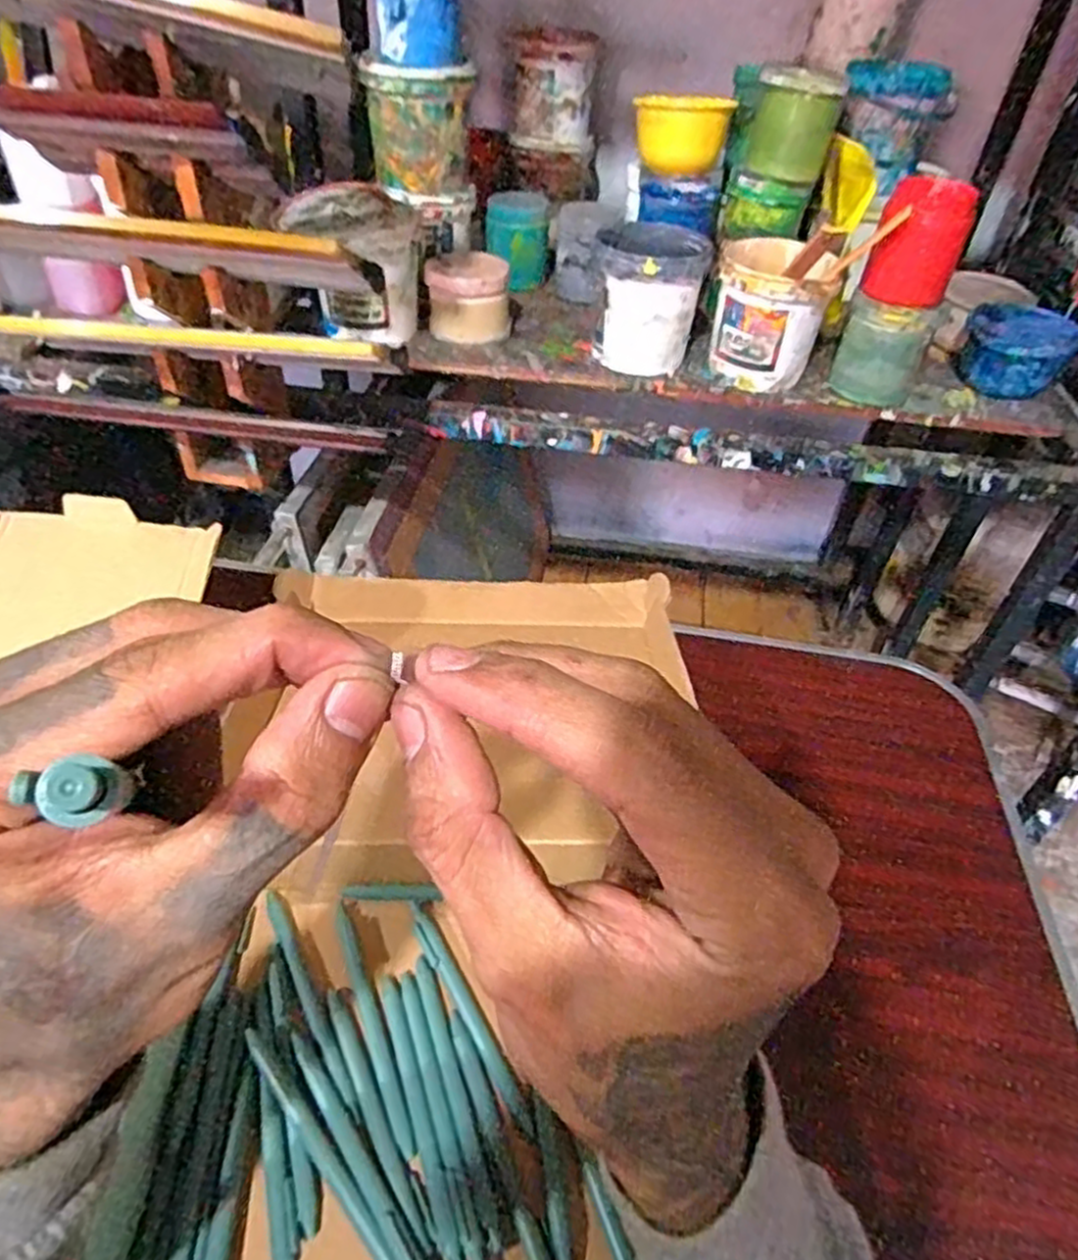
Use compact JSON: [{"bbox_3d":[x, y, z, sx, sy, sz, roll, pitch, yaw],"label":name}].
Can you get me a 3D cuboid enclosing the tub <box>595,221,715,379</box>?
[{"bbox_3d":[0.122,-0.368,0.850,0.105,0.123,0.112,2,44,-2],"label":"tub"}]

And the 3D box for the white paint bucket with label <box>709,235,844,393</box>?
[{"bbox_3d":[0.251,-0.348,0.840,0.114,0.119,0.120,15,45,10],"label":"white paint bucket with label"}]

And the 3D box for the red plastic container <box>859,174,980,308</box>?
[{"bbox_3d":[0.381,-0.392,0.765,0.081,0.098,0.077,17,46,12],"label":"red plastic container"}]

